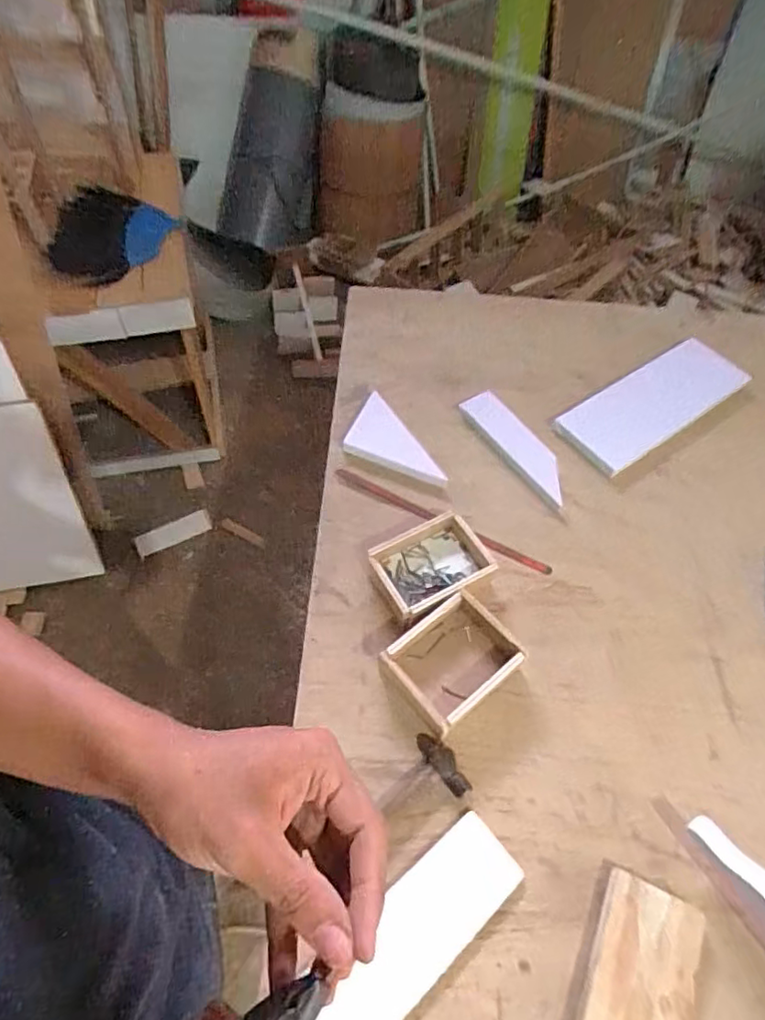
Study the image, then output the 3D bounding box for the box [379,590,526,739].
[{"bbox_3d":[0.079,0.166,0.637,0.133,0.050,0.103,-33,63,-21],"label":"box"}]

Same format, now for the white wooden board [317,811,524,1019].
[{"bbox_3d":[0.021,0.378,0.503,0.236,0.015,0.074,-37,66,-20],"label":"white wooden board"}]

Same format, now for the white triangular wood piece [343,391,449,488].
[{"bbox_3d":[0.033,-0.106,0.831,0.149,0.015,0.112,19,61,11],"label":"white triangular wood piece"}]

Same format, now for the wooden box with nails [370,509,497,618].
[{"bbox_3d":[0.058,0.070,0.700,0.134,0.045,0.099,-24,60,-17],"label":"wooden box with nails"}]

